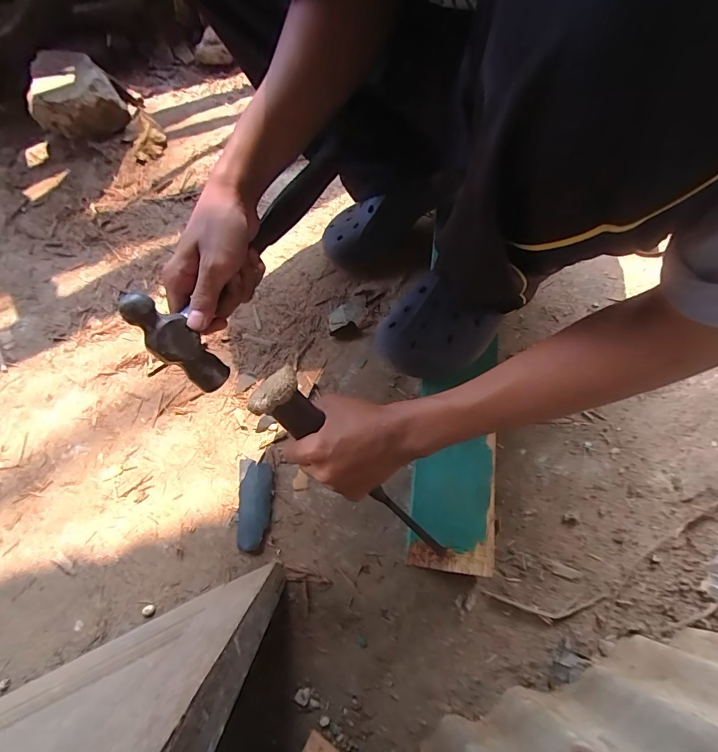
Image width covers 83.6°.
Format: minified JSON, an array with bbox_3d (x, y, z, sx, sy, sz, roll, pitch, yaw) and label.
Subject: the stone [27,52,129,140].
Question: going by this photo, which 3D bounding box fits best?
[{"bbox_3d":[-0.499,-0.482,0.707,0.138,0.082,0.171,-34,73,-10],"label":"stone"}]

